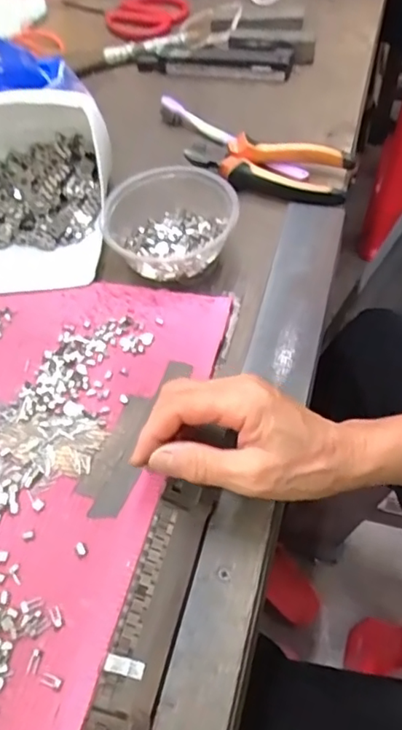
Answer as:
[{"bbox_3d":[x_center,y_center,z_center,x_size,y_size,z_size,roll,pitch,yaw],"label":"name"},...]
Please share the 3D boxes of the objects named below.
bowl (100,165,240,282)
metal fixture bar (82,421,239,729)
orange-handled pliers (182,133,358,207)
[{"bbox_3d":[-0.024,-0.118,0.480,0.107,0.047,0.092,35,66,26],"label":"bowl"},{"bbox_3d":[-0.026,0.133,0.322,0.031,0.019,0.142,12,57,11],"label":"metal fixture bar"},{"bbox_3d":[0.061,-0.184,0.532,0.148,0.032,0.059,18,59,18],"label":"orange-handled pliers"}]

